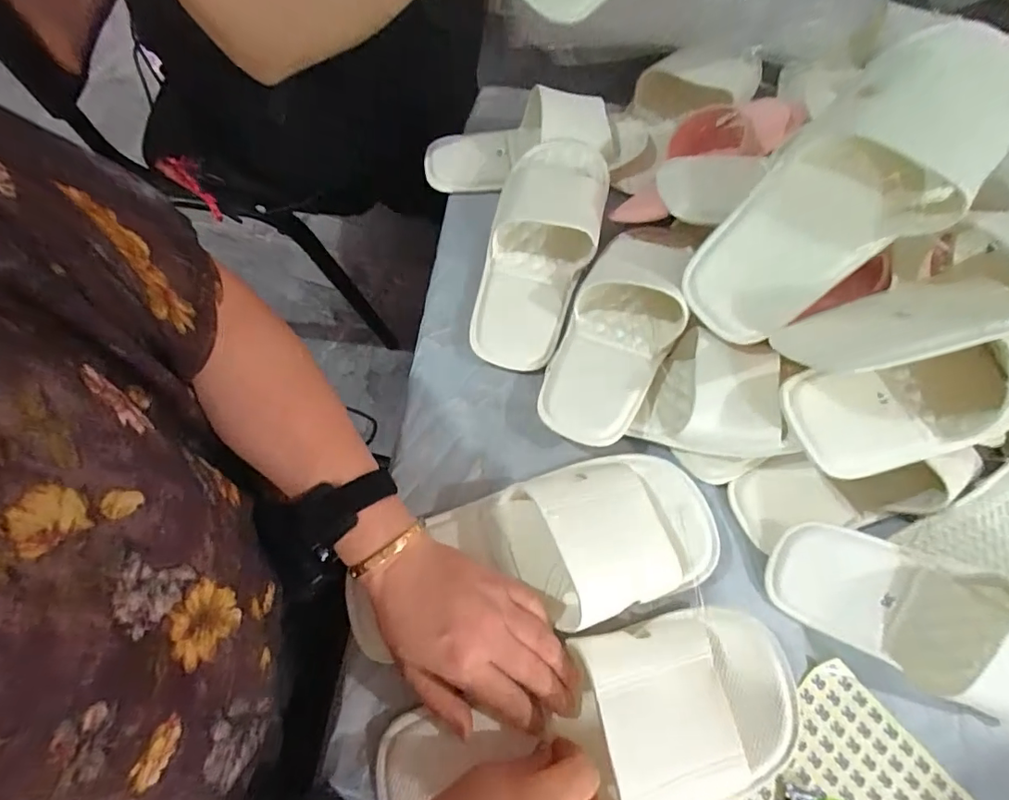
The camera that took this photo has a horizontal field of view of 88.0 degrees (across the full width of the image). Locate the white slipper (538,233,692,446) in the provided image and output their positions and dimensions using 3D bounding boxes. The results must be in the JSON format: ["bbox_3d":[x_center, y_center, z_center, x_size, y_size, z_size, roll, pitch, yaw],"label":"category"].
[{"bbox_3d":[0.104,-0.067,0.456,0.091,0.070,0.226,24,68,5],"label":"white slipper"}]

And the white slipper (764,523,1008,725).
[{"bbox_3d":[0.318,0.162,0.371,0.236,0.043,0.098,22,97,14],"label":"white slipper"}]

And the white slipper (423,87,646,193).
[{"bbox_3d":[0.039,-0.277,0.563,0.250,0.053,0.106,-12,67,-8],"label":"white slipper"}]

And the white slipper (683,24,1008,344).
[{"bbox_3d":[0.262,-0.153,0.402,0.266,0.078,0.117,-42,68,15],"label":"white slipper"}]

